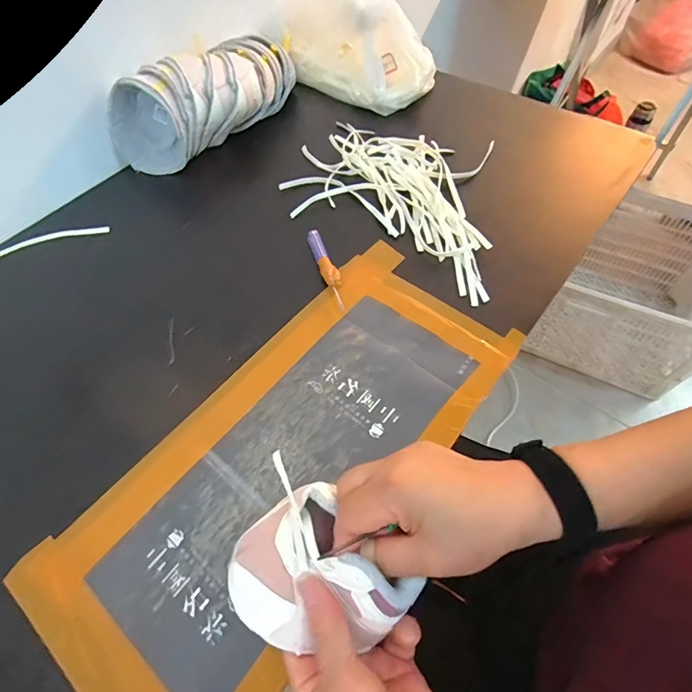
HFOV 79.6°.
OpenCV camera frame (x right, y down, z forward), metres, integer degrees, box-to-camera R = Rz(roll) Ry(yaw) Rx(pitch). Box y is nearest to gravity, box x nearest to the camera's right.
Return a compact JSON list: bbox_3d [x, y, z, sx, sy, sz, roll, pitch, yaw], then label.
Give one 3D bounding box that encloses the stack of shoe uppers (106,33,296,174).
[{"bbox_3d":[-0.187,-0.356,0.593,0.294,0.100,0.106,-36,64,-17],"label":"stack of shoe uppers"}]

